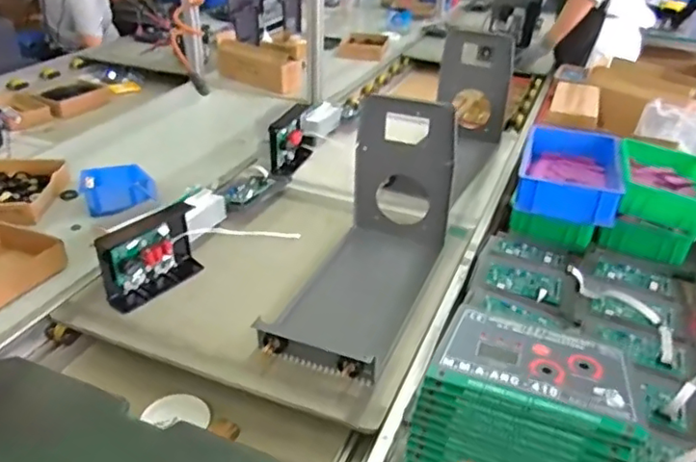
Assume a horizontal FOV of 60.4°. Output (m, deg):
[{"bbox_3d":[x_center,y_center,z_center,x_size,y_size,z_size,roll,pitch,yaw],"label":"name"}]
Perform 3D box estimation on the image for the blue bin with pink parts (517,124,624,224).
[{"bbox_3d":[0.479,-0.125,1.311,0.198,0.089,0.320,11,34,15],"label":"blue bin with pink parts"}]

